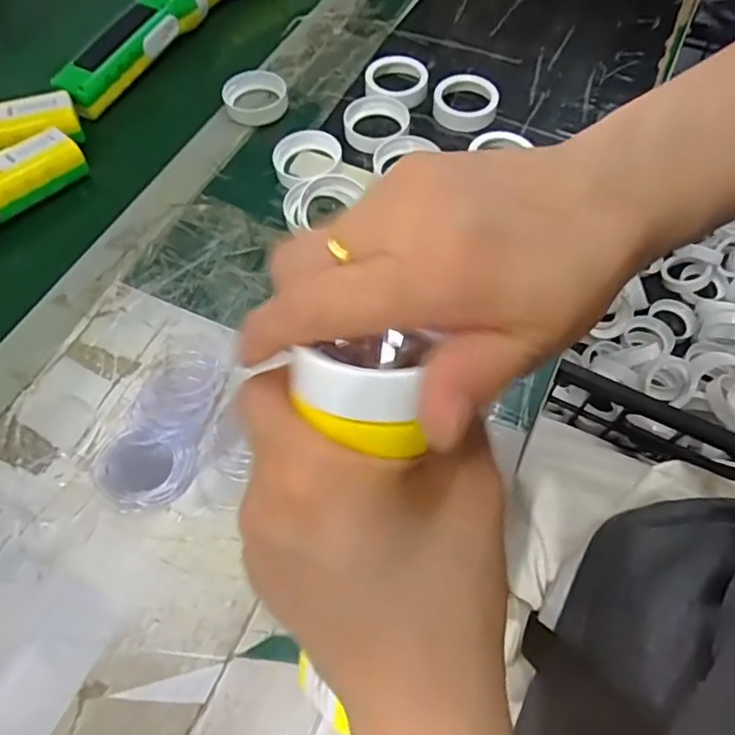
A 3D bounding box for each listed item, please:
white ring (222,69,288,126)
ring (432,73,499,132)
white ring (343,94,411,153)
[{"bbox_3d":[-0.097,-0.234,0.489,0.053,0.016,0.050,0,61,1],"label":"white ring"},{"bbox_3d":[0.083,-0.225,0.477,0.054,0.017,0.053,0,61,1],"label":"ring"},{"bbox_3d":[0.008,-0.201,0.469,0.052,0.016,0.055,0,61,1],"label":"white ring"}]

